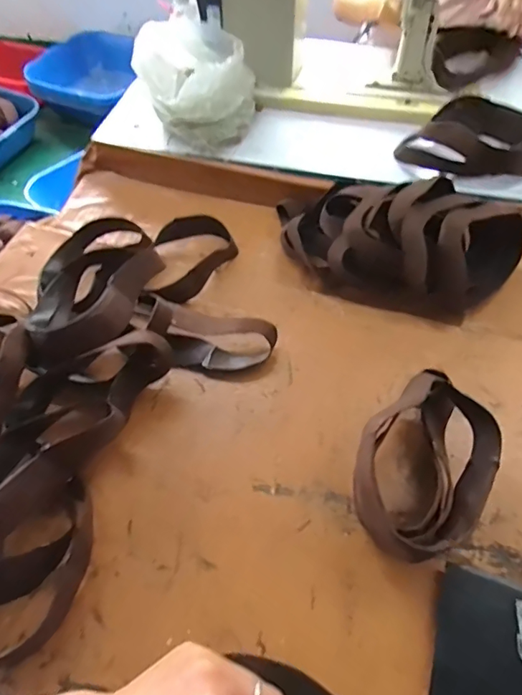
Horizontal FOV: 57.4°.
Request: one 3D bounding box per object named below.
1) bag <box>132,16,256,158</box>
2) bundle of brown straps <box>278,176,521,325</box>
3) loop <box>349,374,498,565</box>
[{"bbox_3d":[-0.133,-0.555,0.981,0.221,0.163,0.255,-11,58,-4],"label":"bag"},{"bbox_3d":[0.229,-0.196,0.833,0.439,0.162,0.213,13,59,11],"label":"bundle of brown straps"},{"bbox_3d":[0.216,0.153,0.623,0.165,0.120,0.250,34,65,22],"label":"loop"}]

